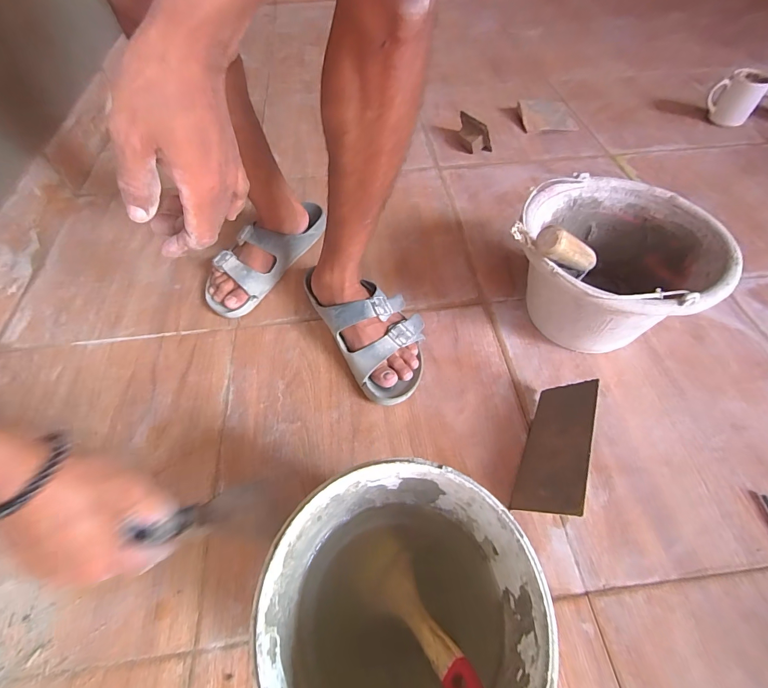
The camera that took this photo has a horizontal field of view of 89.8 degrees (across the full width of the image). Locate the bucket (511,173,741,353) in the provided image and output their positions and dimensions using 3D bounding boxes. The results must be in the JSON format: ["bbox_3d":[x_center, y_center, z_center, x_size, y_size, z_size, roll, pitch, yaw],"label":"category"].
[{"bbox_3d":[0.303,-0.106,0.540,0.244,0.185,0.248,0,55,0],"label":"bucket"}]

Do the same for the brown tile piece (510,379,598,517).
[{"bbox_3d":[0.202,0.117,0.451,0.007,0.087,0.166,40,57,-15],"label":"brown tile piece"}]

